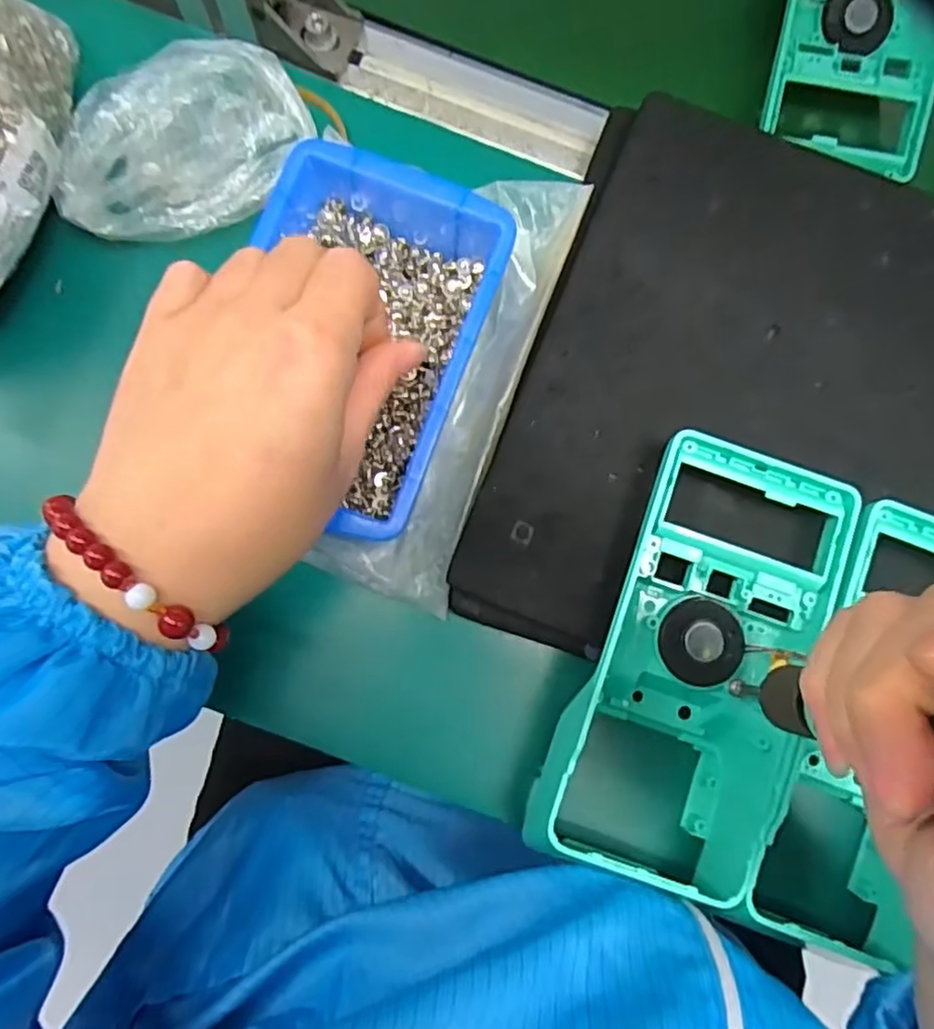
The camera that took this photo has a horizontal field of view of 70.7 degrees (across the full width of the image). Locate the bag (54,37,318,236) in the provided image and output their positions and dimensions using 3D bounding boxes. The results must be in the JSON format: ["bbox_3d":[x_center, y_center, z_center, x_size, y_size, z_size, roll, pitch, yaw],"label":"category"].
[{"bbox_3d":[-0.127,-0.165,0.295,0.115,0.039,0.066,-16,86,-3],"label":"bag"}]

